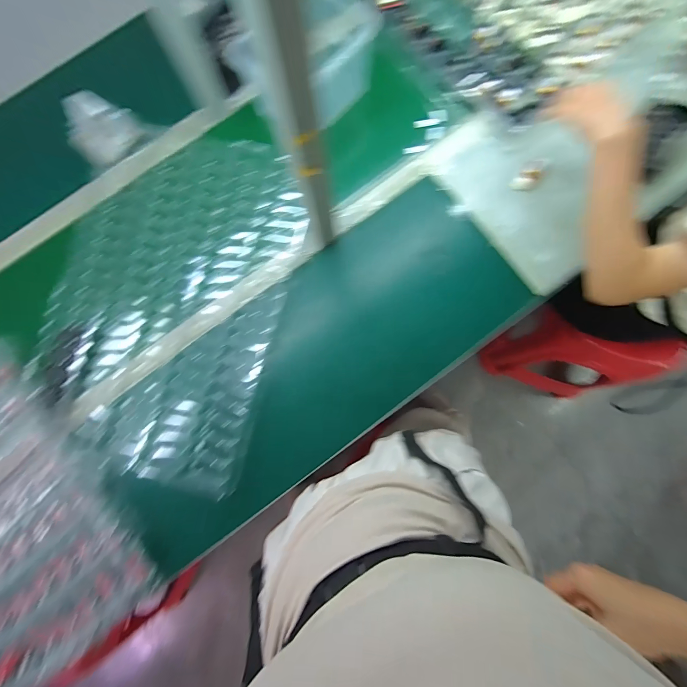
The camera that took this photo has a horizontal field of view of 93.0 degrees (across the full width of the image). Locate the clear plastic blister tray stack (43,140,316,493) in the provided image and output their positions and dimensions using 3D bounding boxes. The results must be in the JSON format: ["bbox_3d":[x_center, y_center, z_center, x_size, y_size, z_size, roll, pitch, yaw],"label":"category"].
[{"bbox_3d":[-0.310,-0.085,0.576,0.427,0.051,0.595,15,82,6],"label":"clear plastic blister tray stack"}]

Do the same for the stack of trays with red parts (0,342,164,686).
[{"bbox_3d":[-0.565,0.295,0.514,0.375,0.058,0.485,-39,81,-3],"label":"stack of trays with red parts"}]

